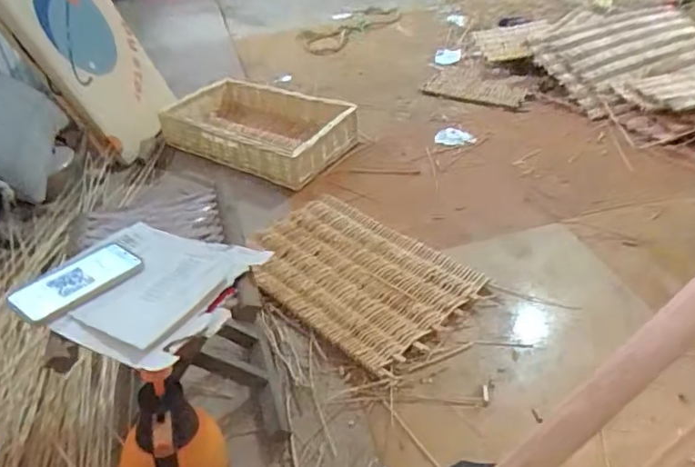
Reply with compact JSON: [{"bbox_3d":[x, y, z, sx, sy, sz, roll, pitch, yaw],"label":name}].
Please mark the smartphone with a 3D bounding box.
[{"bbox_3d":[-0.361,0.064,0.719,0.082,0.012,0.161,28,40,25],"label":"smartphone"}]

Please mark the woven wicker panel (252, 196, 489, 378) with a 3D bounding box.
[{"bbox_3d":[0.003,0.073,1.170,0.489,0.034,0.331,30,49,35],"label":"woven wicker panel"}]

